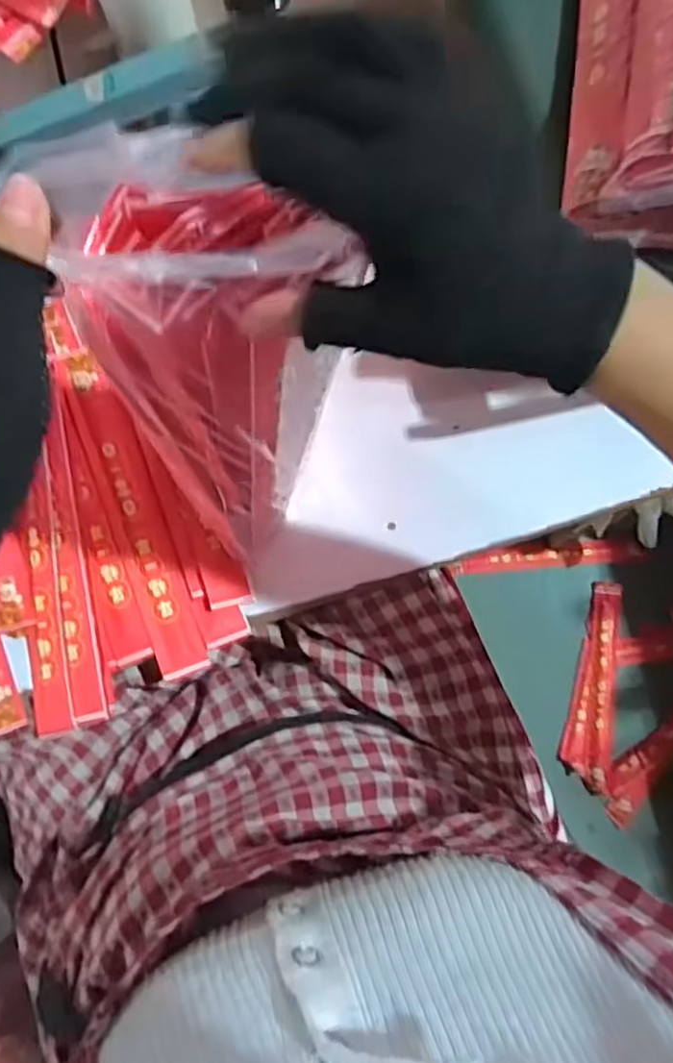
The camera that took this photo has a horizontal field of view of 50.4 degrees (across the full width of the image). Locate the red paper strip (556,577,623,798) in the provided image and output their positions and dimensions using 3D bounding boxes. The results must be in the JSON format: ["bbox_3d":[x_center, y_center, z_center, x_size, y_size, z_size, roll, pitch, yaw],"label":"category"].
[{"bbox_3d":[0.358,0.206,0.976,0.063,0.016,0.272,11,79,22],"label":"red paper strip"}]

